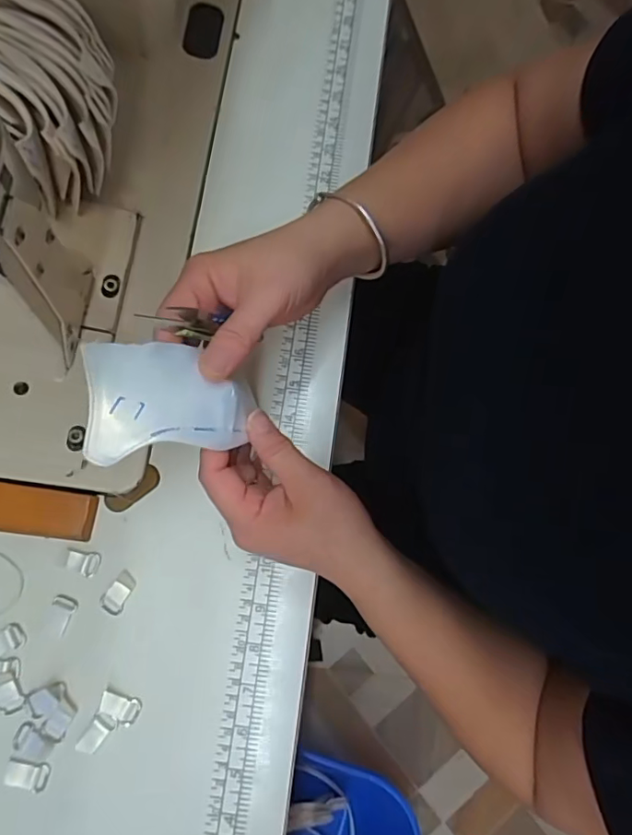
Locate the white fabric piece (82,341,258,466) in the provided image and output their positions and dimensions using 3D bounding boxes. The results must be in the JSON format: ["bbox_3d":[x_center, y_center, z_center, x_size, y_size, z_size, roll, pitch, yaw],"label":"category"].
[{"bbox_3d":[-0.077,-0.011,0.287,0.086,0.015,0.058,-7,81,-31],"label":"white fabric piece"}]

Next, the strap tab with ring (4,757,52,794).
[{"bbox_3d":[-0.183,0.226,0.338,0.026,0.004,0.017,10,78,0],"label":"strap tab with ring"}]

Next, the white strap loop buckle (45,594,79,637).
[{"bbox_3d":[-0.173,0.133,0.362,0.017,0.004,0.025,26,79,4],"label":"white strap loop buckle"}]

